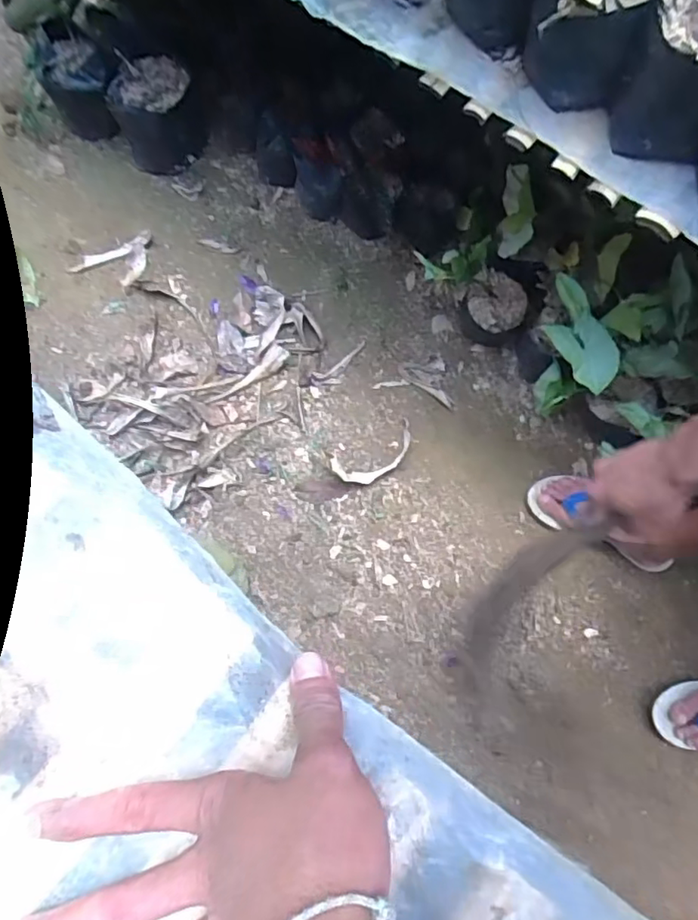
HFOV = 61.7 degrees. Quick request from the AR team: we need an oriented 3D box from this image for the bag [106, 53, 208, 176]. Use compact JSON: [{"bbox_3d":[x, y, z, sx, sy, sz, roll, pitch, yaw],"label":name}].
[{"bbox_3d":[-0.404,-0.736,1.256,0.183,0.141,0.185,-25,76,-8],"label":"bag"}]

